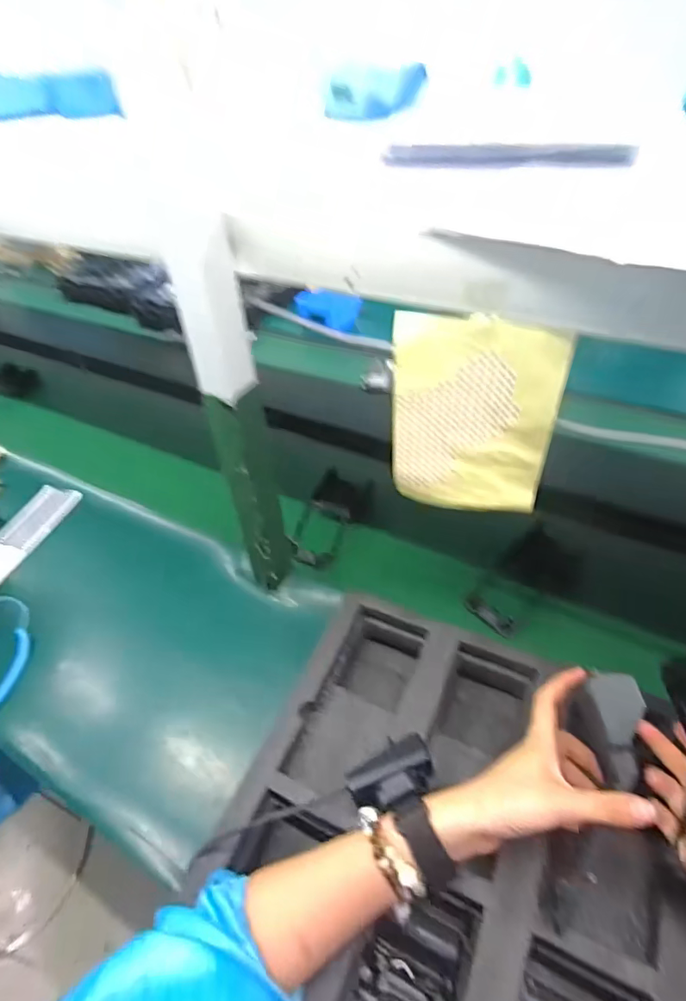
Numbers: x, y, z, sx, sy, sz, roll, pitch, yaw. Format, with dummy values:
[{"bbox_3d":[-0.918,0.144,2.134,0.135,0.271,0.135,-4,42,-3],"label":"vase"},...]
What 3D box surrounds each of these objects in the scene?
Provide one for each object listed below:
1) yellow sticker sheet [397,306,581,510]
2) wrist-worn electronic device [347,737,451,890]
[{"bbox_3d":[0.103,-0.061,0.406,0.124,0.174,0.014,11,46,16],"label":"yellow sticker sheet"},{"bbox_3d":[0.041,0.220,0.399,0.067,0.023,0.043,-23,47,-19],"label":"wrist-worn electronic device"}]

